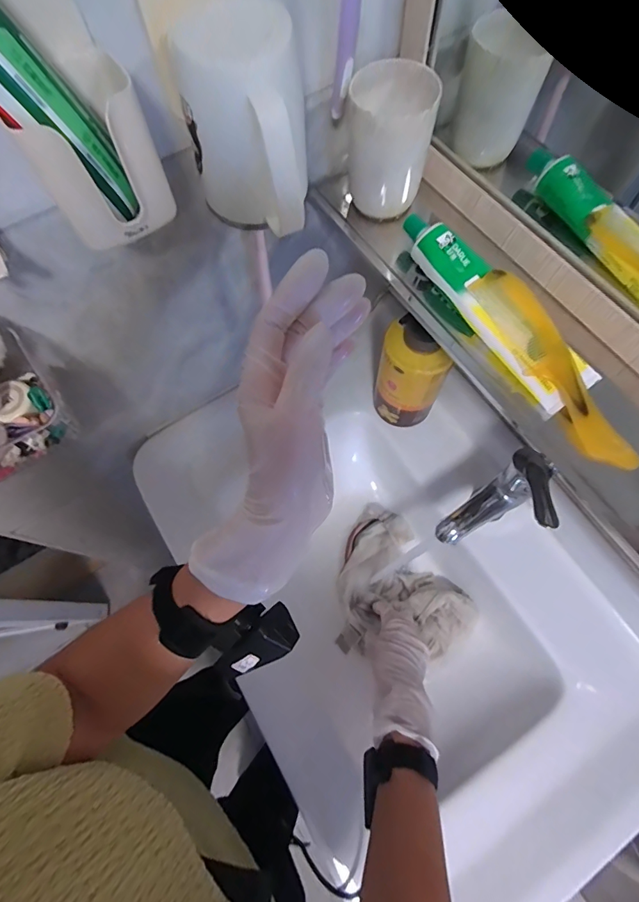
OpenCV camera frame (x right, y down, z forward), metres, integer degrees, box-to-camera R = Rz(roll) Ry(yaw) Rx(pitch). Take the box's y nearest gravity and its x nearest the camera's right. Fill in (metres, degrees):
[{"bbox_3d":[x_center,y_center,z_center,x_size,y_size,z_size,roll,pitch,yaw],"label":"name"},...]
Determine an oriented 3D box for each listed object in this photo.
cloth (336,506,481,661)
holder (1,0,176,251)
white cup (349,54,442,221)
[{"bbox_3d":[0.134,0.198,0.657,0.196,0.050,0.214,3,69,3],"label":"cloth"},{"bbox_3d":[-0.152,-0.204,0.271,0.075,0.105,0.082,-26,71,-8],"label":"holder"},{"bbox_3d":[0.061,-0.278,0.386,0.072,0.097,0.075,2,69,3],"label":"white cup"}]

